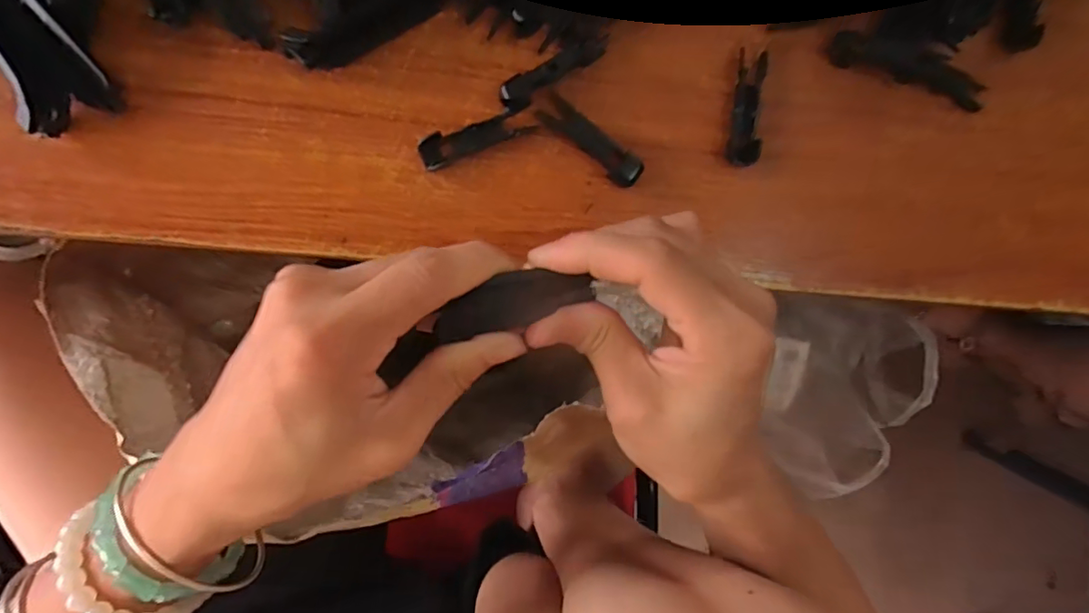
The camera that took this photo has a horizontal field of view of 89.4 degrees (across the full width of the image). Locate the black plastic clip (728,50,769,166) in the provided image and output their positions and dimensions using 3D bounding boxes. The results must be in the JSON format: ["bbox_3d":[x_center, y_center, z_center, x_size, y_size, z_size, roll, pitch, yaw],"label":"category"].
[{"bbox_3d":[0.100,-0.098,0.271,0.013,0.009,0.055,5,92,-9],"label":"black plastic clip"}]

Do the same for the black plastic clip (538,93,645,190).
[{"bbox_3d":[0.022,-0.078,0.260,0.055,0.008,0.015,37,87,-9],"label":"black plastic clip"}]

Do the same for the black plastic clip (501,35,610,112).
[{"bbox_3d":[0.004,-0.107,0.253,0.053,0.013,0.011,-31,97,-6],"label":"black plastic clip"}]

